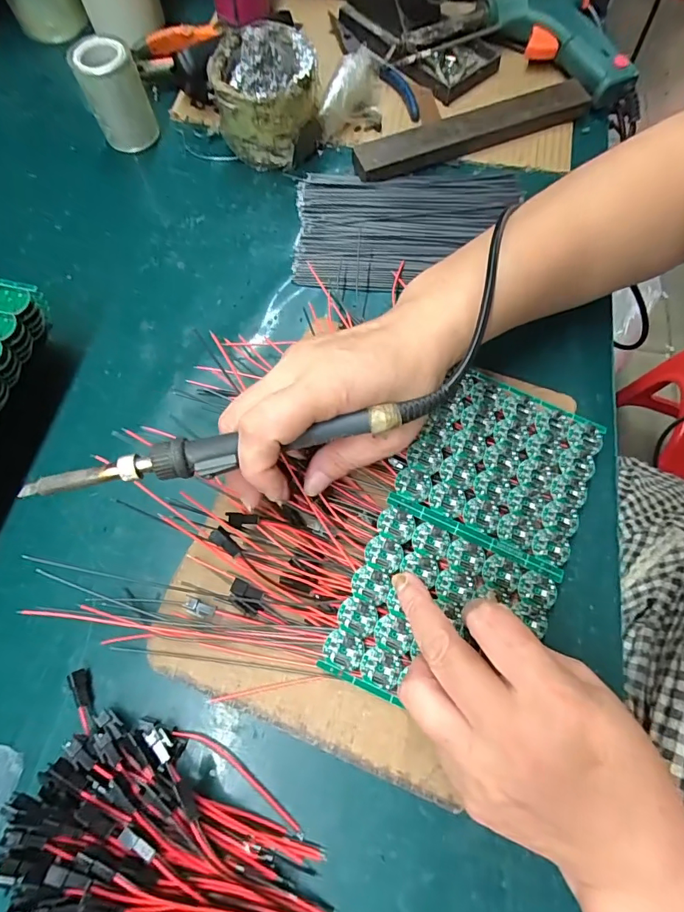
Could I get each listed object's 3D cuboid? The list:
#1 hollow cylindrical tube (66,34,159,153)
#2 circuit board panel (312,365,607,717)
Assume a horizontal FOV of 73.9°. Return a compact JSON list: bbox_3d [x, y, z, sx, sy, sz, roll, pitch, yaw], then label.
[{"bbox_3d":[-0.192,-0.306,0.390,0.048,0.068,0.041,-23,70,-7],"label":"hollow cylindrical tube"},{"bbox_3d":[0.077,0.046,0.265,0.104,0.014,0.197,24,72,10],"label":"circuit board panel"}]

